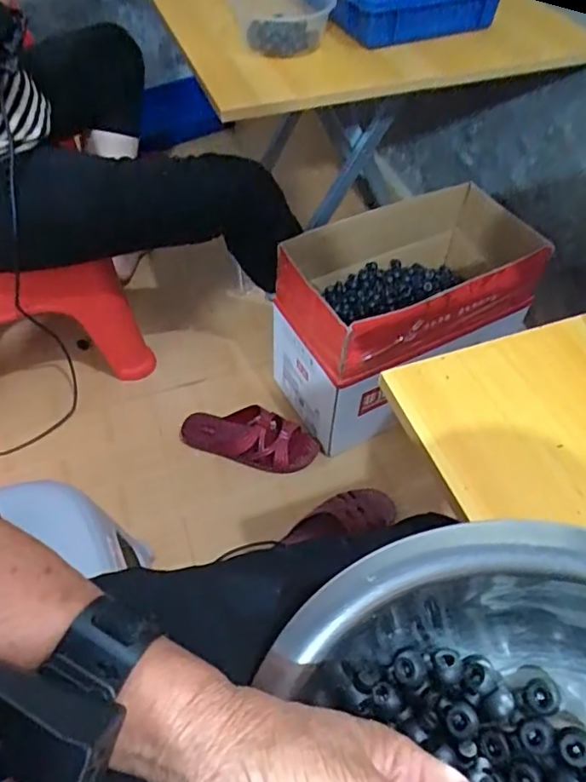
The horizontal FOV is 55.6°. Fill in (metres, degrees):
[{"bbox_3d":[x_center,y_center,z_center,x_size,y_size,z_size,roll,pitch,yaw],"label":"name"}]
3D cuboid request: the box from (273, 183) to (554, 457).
[{"bbox_3d":[0.193,-0.133,0.954,0.410,0.281,0.230,-21,57,-17],"label":"box"}]

